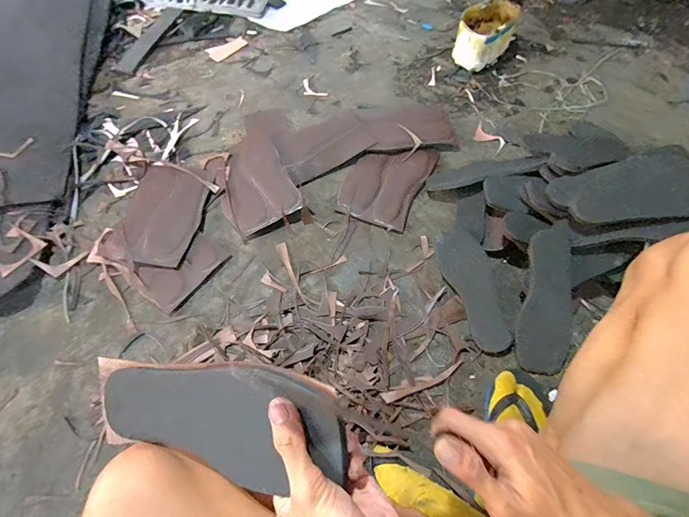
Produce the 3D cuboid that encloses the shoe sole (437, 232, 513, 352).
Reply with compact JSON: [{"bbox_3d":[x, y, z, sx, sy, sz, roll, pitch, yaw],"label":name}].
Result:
[{"bbox_3d":[0.268,0.056,0.702,0.094,0.019,0.259,-14,64,-7],"label":"shoe sole"}]

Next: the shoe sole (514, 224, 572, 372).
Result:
[{"bbox_3d":[0.401,0.081,0.670,0.109,0.031,0.276,6,89,4],"label":"shoe sole"}]

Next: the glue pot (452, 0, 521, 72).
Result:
[{"bbox_3d":[0.439,-0.697,1.071,0.158,0.132,0.210,22,65,11],"label":"glue pot"}]

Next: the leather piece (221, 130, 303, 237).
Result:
[{"bbox_3d":[-0.229,-0.191,0.852,0.178,0.039,0.271,-24,65,-11],"label":"leather piece"}]

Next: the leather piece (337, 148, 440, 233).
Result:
[{"bbox_3d":[0.107,-0.200,0.857,0.185,0.025,0.265,24,66,12],"label":"leather piece"}]

